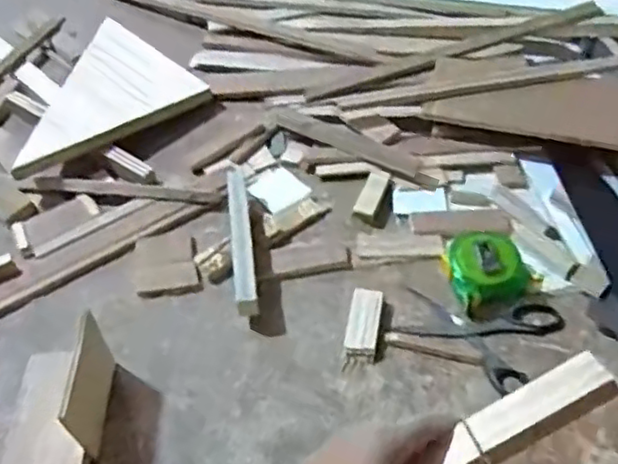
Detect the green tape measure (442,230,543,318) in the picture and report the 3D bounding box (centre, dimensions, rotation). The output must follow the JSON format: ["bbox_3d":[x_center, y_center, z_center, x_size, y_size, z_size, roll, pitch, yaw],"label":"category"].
[{"bbox_3d":[0.168,0.033,0.605,0.081,0.033,0.074,-16,51,-10],"label":"green tape measure"}]

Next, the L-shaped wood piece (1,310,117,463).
[{"bbox_3d":[-0.208,0.137,0.512,0.088,0.077,0.129,-5,50,-1],"label":"L-shaped wood piece"}]

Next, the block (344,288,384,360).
[{"bbox_3d":[0.051,0.082,0.585,0.028,0.014,0.068,7,51,9],"label":"block"}]

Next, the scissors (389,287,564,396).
[{"bbox_3d":[0.148,0.083,0.588,0.131,0.018,0.099,29,58,24],"label":"scissors"}]

